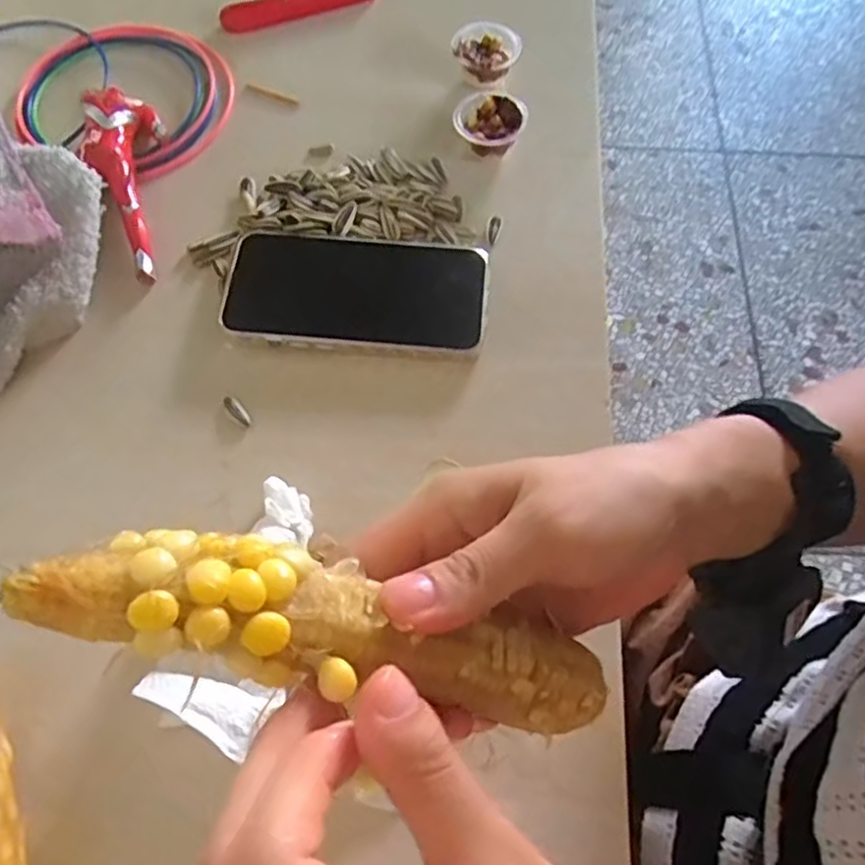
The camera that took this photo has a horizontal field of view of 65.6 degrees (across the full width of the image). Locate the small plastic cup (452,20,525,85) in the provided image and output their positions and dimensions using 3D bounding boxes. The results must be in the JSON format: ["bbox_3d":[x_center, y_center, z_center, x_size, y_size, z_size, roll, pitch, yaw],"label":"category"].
[{"bbox_3d":[0.034,-0.246,0.440,0.043,0.028,0.031,14,66,7],"label":"small plastic cup"}]

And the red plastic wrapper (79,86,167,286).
[{"bbox_3d":[-0.183,-0.153,0.401,0.040,0.034,0.128,-12,65,-5],"label":"red plastic wrapper"}]

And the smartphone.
[{"bbox_3d":[-0.043,-0.081,0.382,0.144,0.013,0.072,4,65,2],"label":"smartphone"}]

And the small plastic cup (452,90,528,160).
[{"bbox_3d":[0.037,-0.192,0.421,0.039,0.025,0.041,0,65,0],"label":"small plastic cup"}]

